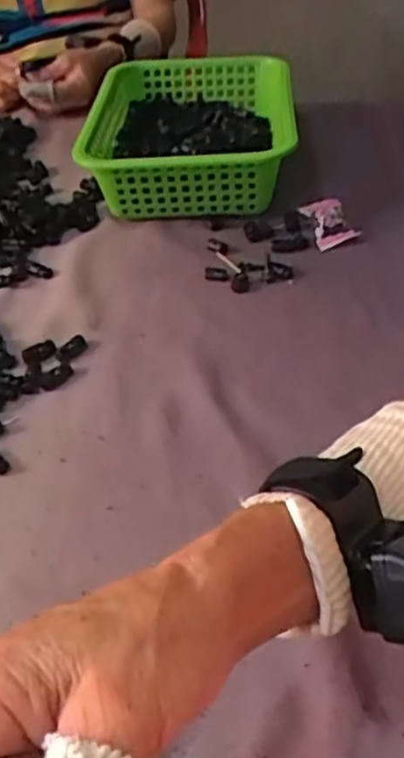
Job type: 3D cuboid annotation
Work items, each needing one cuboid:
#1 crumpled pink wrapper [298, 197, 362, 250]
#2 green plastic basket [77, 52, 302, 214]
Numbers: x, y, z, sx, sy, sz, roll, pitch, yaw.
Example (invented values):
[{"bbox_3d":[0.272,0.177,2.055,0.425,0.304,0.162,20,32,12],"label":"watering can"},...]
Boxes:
[{"bbox_3d":[0.127,-0.155,0.694,0.041,0.023,0.056,-15,43,-13],"label":"crumpled pink wrapper"},{"bbox_3d":[-0.007,-0.279,0.797,0.214,0.080,0.312,1,42,5],"label":"green plastic basket"}]

